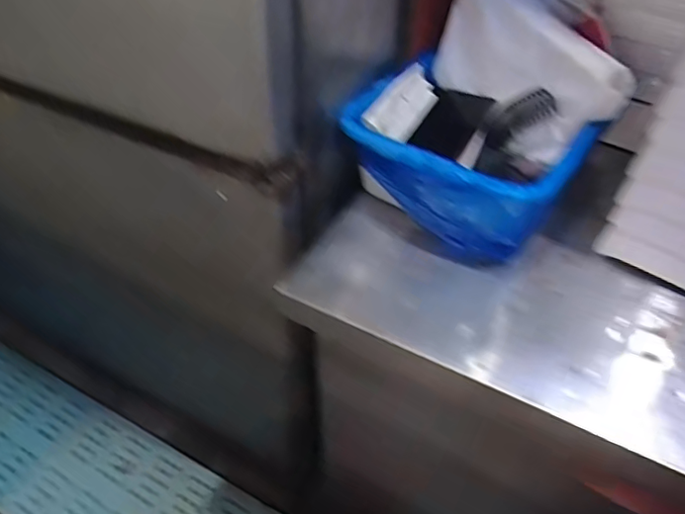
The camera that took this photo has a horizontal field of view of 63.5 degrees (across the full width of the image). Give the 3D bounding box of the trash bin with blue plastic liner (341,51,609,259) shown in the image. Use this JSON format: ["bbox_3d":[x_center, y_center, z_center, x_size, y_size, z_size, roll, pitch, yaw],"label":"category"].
[{"bbox_3d":[0.151,-0.122,0.683,0.251,0.136,0.198,28,50,26],"label":"trash bin with blue plastic liner"}]

